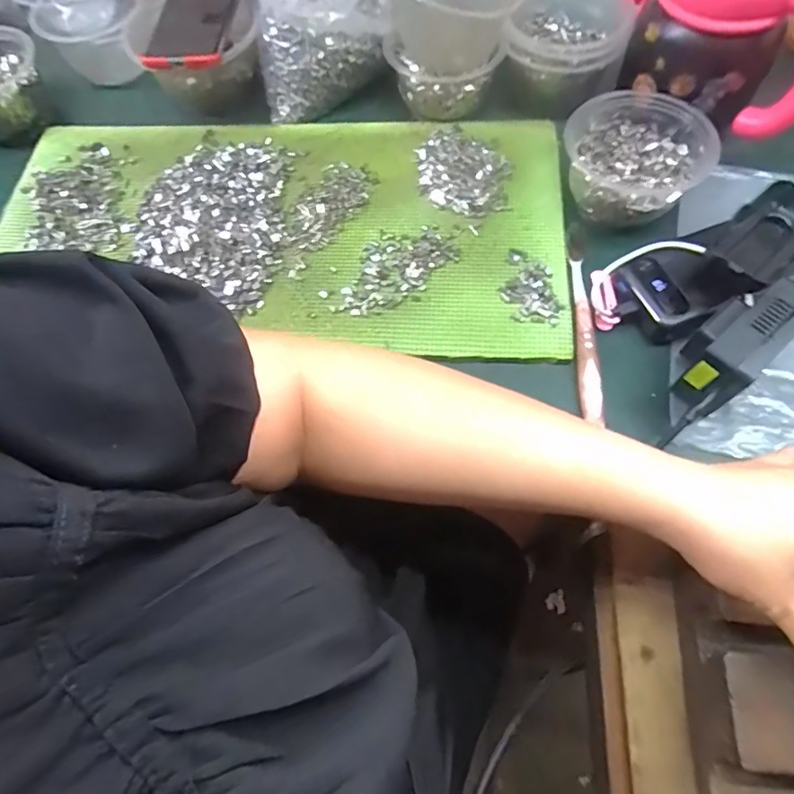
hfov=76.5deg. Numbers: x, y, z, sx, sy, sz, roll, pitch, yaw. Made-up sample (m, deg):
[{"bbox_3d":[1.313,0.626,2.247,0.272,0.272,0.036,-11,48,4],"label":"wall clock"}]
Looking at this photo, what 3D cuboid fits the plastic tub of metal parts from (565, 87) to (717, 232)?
[{"bbox_3d":[0.202,-0.202,0.425,0.120,0.050,0.116,-9,65,-1],"label":"plastic tub of metal parts"}]

